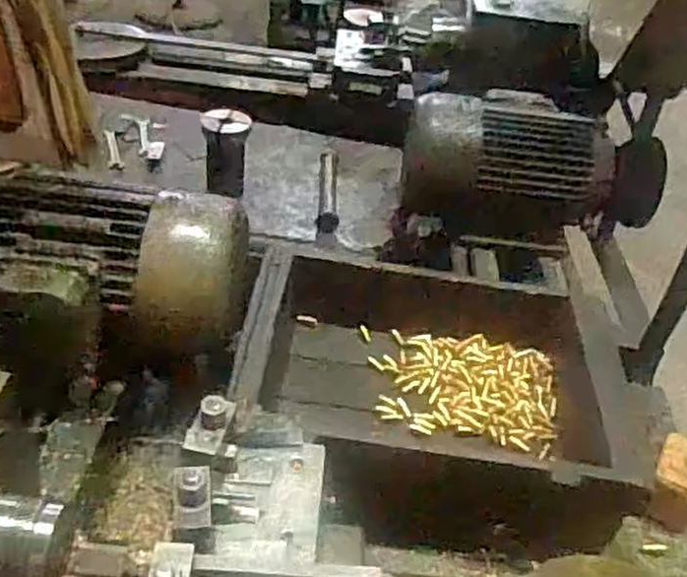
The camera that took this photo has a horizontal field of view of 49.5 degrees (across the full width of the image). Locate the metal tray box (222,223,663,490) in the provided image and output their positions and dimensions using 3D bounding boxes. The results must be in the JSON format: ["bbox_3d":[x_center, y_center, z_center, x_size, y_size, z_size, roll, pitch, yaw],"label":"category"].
[{"bbox_3d":[0.093,0.098,0.850,0.413,0.111,0.316,8,35,2],"label":"metal tray box"}]

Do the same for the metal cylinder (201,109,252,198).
[{"bbox_3d":[-0.164,-0.192,1.037,0.066,0.097,0.065,1,36,-7],"label":"metal cylinder"}]

